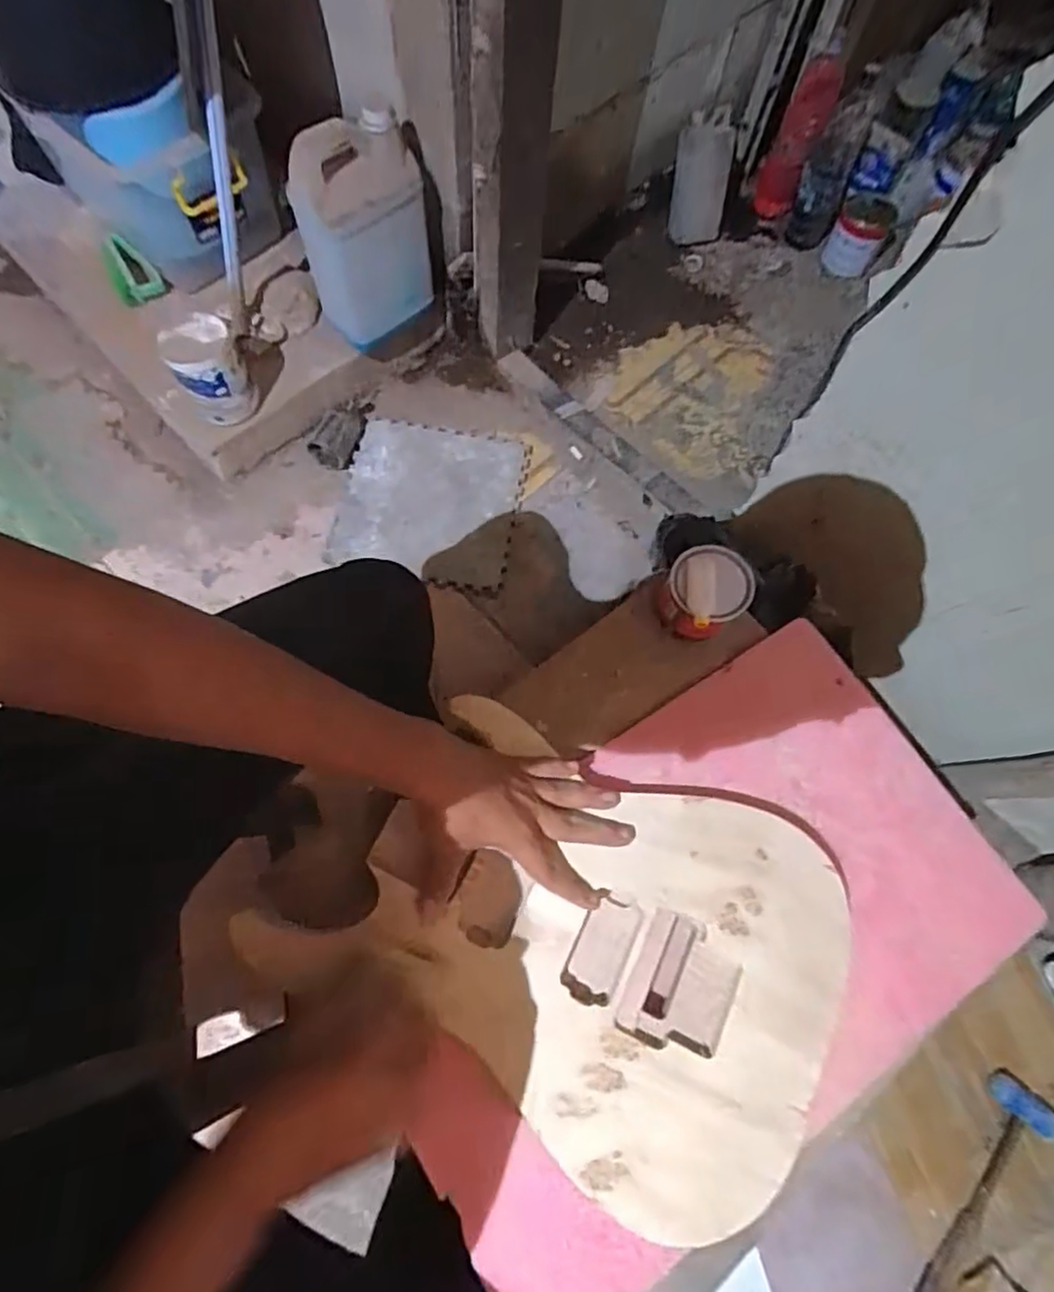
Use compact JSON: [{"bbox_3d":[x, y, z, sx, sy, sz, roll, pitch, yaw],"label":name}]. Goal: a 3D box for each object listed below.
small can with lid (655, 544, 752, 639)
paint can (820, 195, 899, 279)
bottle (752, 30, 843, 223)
[{"bbox_3d":[0.164,-0.050,0.606,0.077,0.063,0.075,1,70,-2],"label":"small can with lid"},{"bbox_3d":[0.660,-0.816,1.308,0.096,0.109,0.101,1,70,-2],"label":"paint can"},{"bbox_3d":[0.529,-1.000,1.285,0.082,0.295,0.095,17,71,4],"label":"bottle"}]

